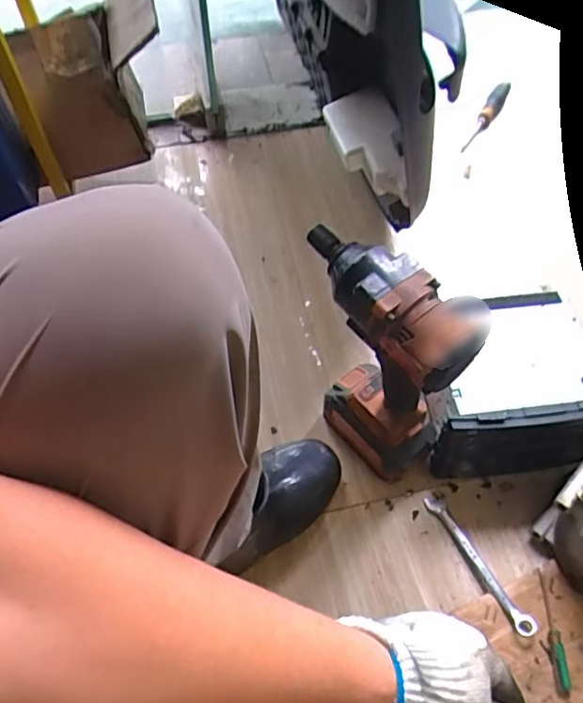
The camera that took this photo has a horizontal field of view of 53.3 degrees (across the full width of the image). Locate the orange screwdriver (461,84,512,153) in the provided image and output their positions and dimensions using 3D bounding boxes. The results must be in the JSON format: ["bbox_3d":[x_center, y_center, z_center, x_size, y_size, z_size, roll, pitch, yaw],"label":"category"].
[{"bbox_3d":[0.353,-0.424,1.060,0.024,0.041,0.199,26,62,16],"label":"orange screwdriver"}]

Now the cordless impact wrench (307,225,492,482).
[{"bbox_3d":[0.080,0.016,0.625,0.075,0.286,0.192,-40,67,-21],"label":"cordless impact wrench"}]

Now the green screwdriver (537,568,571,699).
[{"bbox_3d":[0.276,0.295,0.615,0.016,0.008,0.121,-1,58,0],"label":"green screwdriver"}]

